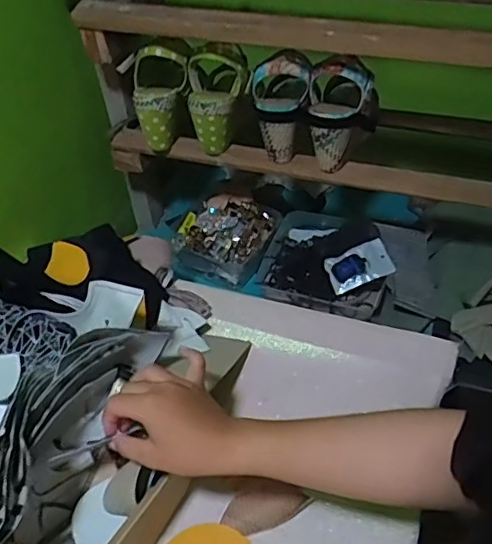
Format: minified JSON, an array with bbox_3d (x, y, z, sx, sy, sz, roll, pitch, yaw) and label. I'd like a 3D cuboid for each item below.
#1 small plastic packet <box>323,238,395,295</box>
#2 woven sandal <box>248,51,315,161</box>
[{"bbox_3d":[0.179,-0.011,0.910,0.097,0.012,0.067,-24,62,6],"label":"small plastic packet"},{"bbox_3d":[0.047,-0.219,0.778,0.080,0.139,0.068,-1,46,2],"label":"woven sandal"}]

